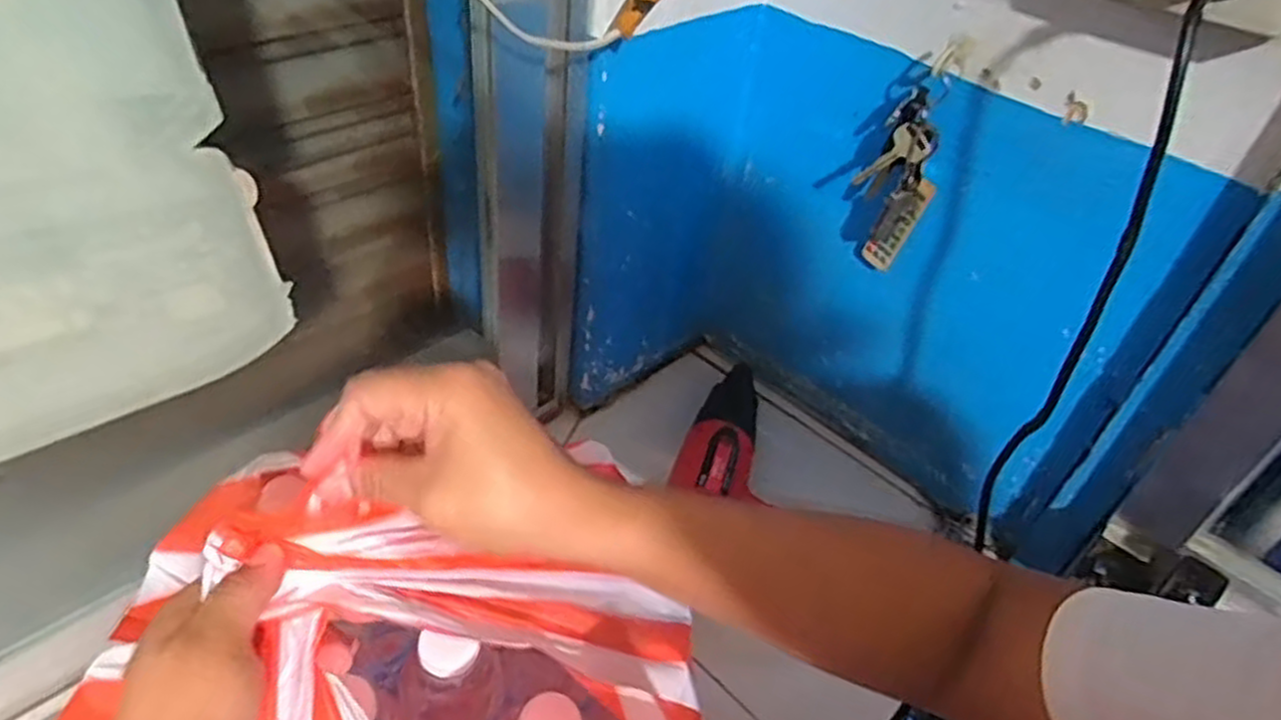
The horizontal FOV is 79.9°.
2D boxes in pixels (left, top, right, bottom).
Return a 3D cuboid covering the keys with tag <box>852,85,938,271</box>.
[{"bbox_3d":[0.206,-0.139,0.624,0.038,0.155,0.053,-23,50,-30],"label":"keys with tag"}]

